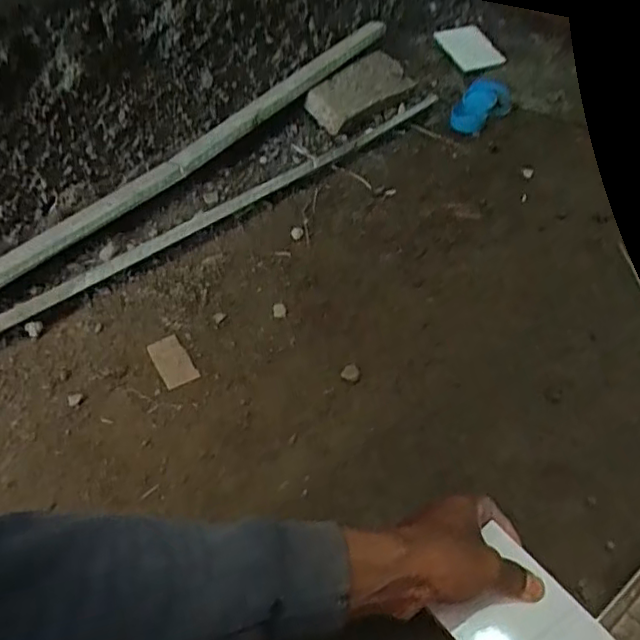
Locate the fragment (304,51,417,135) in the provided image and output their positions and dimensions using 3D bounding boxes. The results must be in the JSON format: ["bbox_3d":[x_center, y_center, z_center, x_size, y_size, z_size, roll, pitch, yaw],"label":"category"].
[{"bbox_3d":[0.064,-0.371,0.977,0.082,0.026,0.214,48,59,6],"label":"fragment"}]

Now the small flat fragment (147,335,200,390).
[{"bbox_3d":[-0.164,0.046,0.673,0.036,0.005,0.067,-25,53,-22],"label":"small flat fragment"}]

